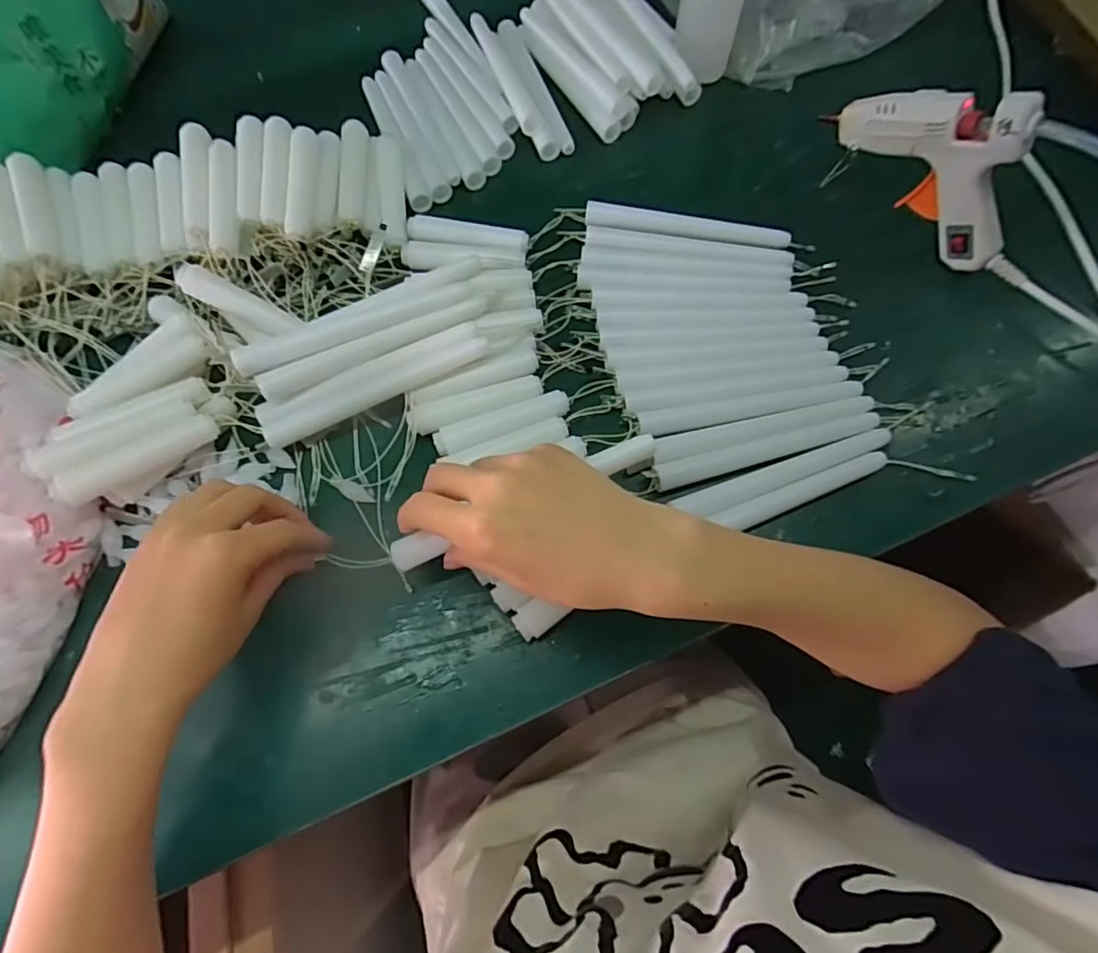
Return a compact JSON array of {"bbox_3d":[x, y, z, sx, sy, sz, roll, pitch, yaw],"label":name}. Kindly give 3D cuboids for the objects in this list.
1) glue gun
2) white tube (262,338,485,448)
[{"bbox_3d":[0.256,-0.210,0.385,0.024,0.114,0.141,-40,75,-12],"label":"glue gun"},{"bbox_3d":[-0.110,-0.056,0.364,0.148,0.020,0.016,-22,72,-7],"label":"white tube"}]

